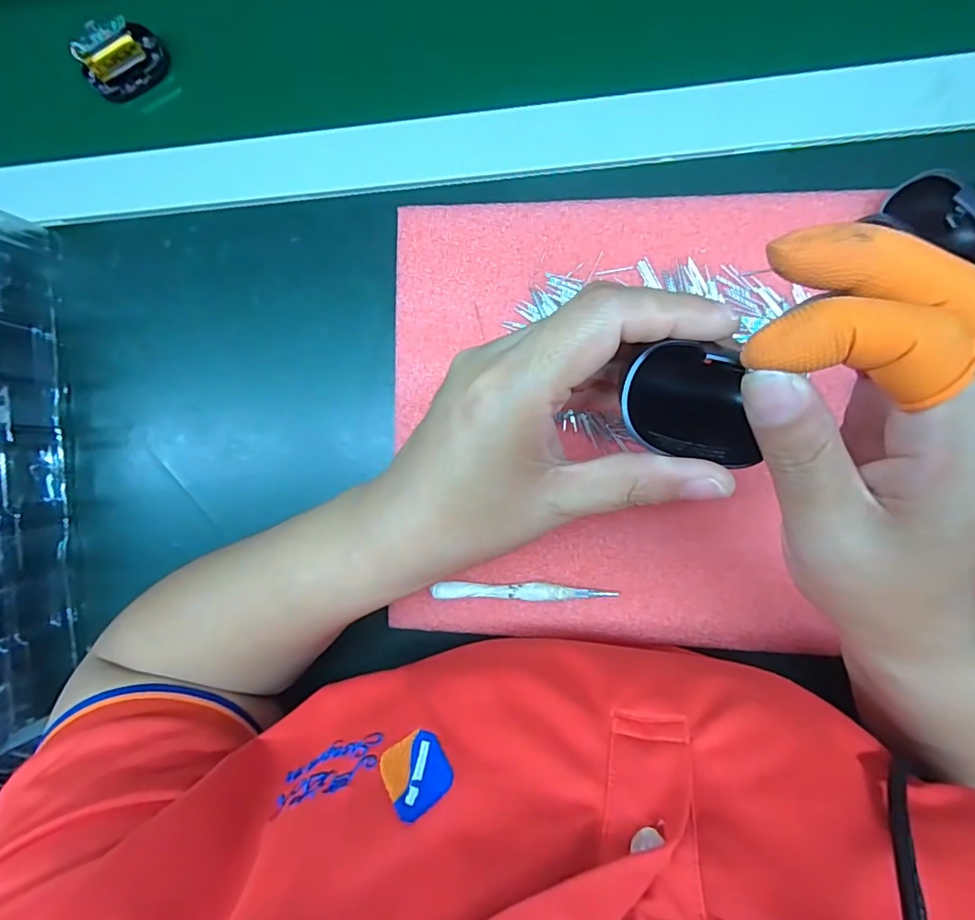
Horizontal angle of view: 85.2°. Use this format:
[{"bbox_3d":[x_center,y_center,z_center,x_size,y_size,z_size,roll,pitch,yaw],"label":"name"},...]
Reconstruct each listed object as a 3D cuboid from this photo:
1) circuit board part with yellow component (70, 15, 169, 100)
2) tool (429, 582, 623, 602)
[{"bbox_3d":[-0.242,-0.264,0.350,0.052,0.042,0.010,-33,66,10],"label":"circuit board part with yellow component"},{"bbox_3d":[0.021,0.079,0.319,0.107,0.012,0.010,-1,90,7],"label":"tool"}]

